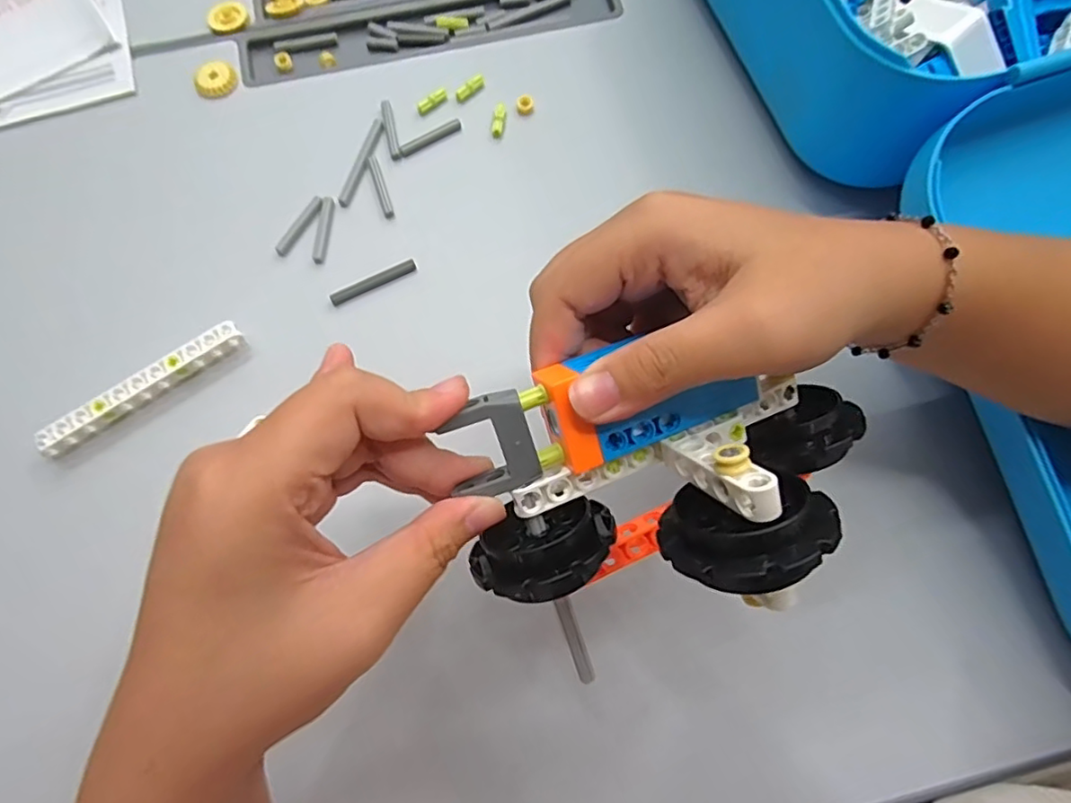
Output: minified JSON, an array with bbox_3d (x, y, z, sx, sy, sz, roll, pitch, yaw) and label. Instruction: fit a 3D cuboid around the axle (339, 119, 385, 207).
[{"bbox_3d":[-0.101,-0.140,0.353,0.007,0.004,0.059,17,73,6],"label":"axle"}]

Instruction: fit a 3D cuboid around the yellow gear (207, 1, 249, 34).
[{"bbox_3d":[-0.198,-0.249,0.391,0.022,0.005,0.023,0,72,0],"label":"yellow gear"}]

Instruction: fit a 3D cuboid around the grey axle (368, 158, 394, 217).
[{"bbox_3d":[-0.089,-0.125,0.348,0.006,0.004,0.040,-18,73,-5],"label":"grey axle"}]

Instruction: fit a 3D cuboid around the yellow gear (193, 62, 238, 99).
[{"bbox_3d":[-0.196,-0.198,0.372,0.021,0.007,0.023,0,72,0],"label":"yellow gear"}]

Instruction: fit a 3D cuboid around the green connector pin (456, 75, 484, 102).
[{"bbox_3d":[-0.040,-0.192,0.371,0.021,0.005,0.006,-41,76,-11],"label":"green connector pin"}]

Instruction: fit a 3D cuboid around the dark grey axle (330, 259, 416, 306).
[{"bbox_3d":[-0.089,-0.066,0.333,0.049,0.004,0.006,-28,74,-8],"label":"dark grey axle"}]

